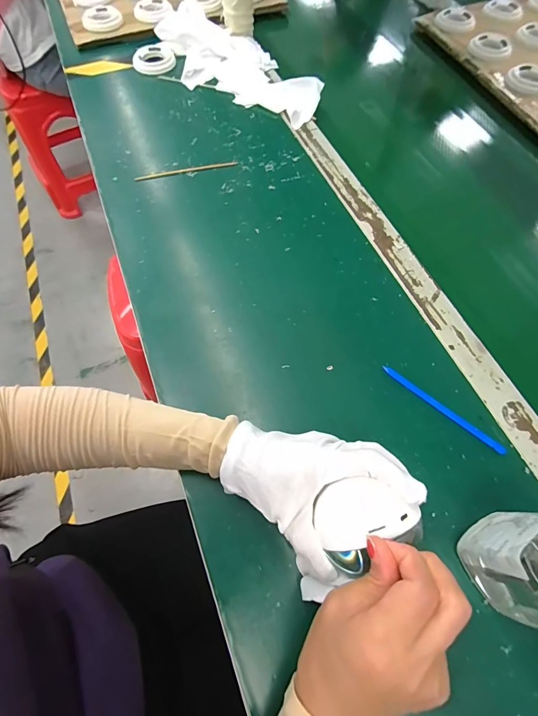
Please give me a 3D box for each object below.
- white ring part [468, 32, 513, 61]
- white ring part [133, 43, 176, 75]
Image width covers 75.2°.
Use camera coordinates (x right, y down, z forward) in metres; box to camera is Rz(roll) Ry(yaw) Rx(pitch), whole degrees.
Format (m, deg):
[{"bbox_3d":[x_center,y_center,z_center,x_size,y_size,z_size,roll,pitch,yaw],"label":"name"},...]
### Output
[{"bbox_3d":[0.403,-0.569,0.635,0.071,0.012,0.074,19,65,8],"label":"white ring part"},{"bbox_3d":[-0.203,-0.529,0.618,0.070,0.013,0.073,-13,64,-7],"label":"white ring part"}]

